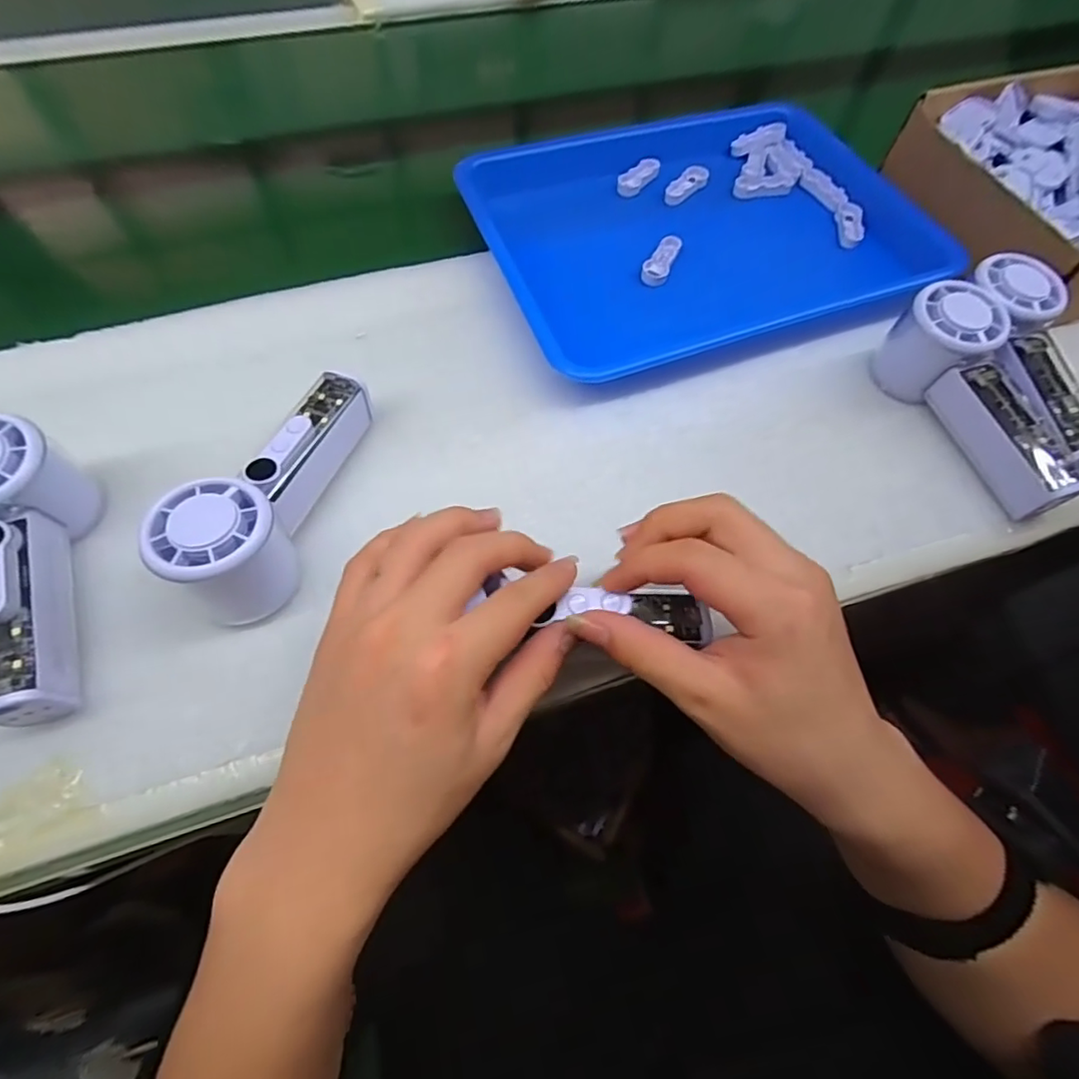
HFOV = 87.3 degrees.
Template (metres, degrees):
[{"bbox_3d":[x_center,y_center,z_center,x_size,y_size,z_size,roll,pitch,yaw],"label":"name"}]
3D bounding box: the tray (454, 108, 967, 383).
[{"bbox_3d":[0.128,-0.253,0.454,0.348,0.033,0.261,-19,66,-11],"label":"tray"}]

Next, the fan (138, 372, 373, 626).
[{"bbox_3d":[-0.143,-0.033,0.310,0.060,0.057,0.154,14,64,5],"label":"fan"}]

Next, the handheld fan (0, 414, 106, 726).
[{"bbox_3d":[-0.256,0.012,0.283,0.046,0.064,0.147,-21,66,-12],"label":"handheld fan"}]

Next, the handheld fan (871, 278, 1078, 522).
[{"bbox_3d":[0.286,-0.091,0.357,0.062,0.056,0.150,-23,66,-13],"label":"handheld fan"}]

